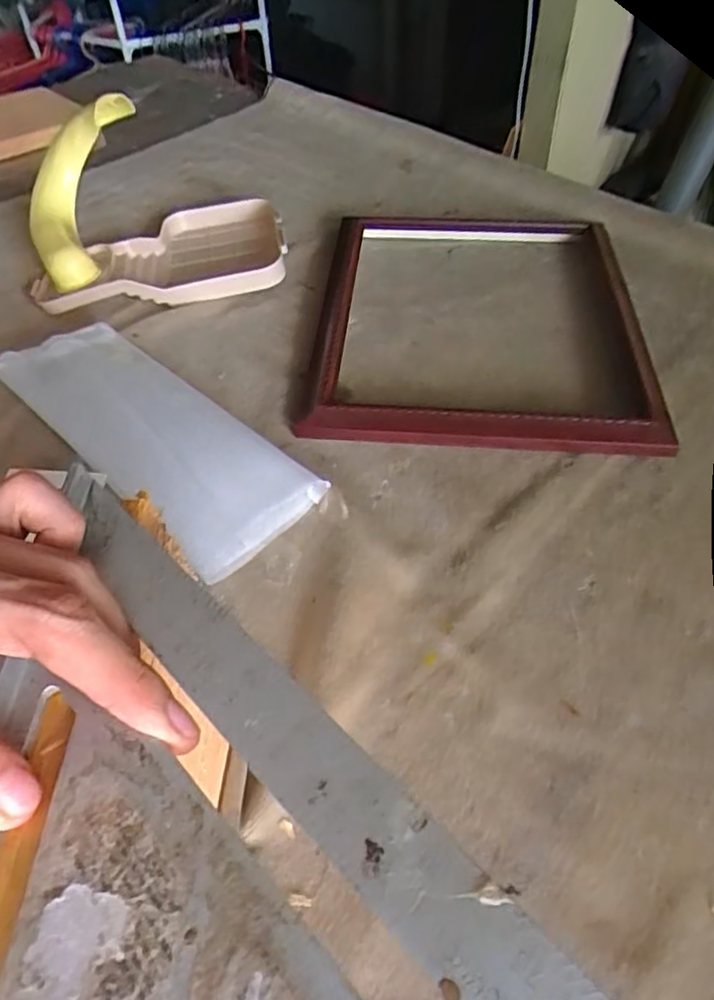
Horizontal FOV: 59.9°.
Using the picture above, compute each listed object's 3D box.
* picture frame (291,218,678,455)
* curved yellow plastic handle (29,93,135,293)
[{"bbox_3d":[0.098,-0.154,0.521,0.261,0.023,0.295,3,51,4],"label":"picture frame"},{"bbox_3d":[-0.252,-0.268,0.544,0.088,0.028,0.163,17,98,14],"label":"curved yellow plastic handle"}]

